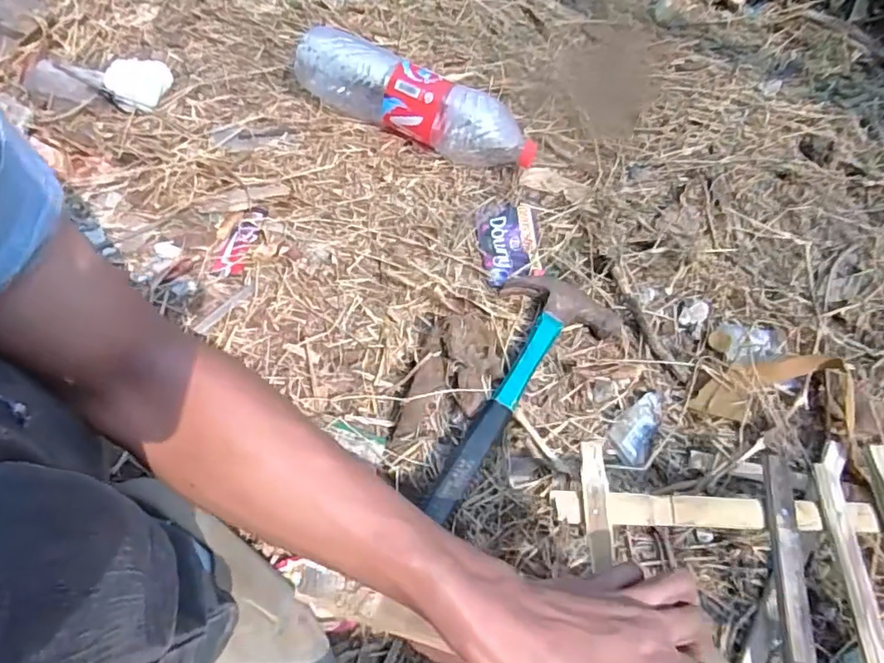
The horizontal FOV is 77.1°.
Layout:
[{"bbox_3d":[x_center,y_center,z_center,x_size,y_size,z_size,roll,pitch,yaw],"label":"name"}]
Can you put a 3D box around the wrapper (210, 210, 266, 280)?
[{"bbox_3d":[-0.217,-0.098,0.596,0.033,0.005,0.093,12,57,7],"label":"wrapper"}]

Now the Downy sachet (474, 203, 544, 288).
[{"bbox_3d":[0.076,-0.102,0.645,0.068,0.019,0.112,-6,62,-2],"label":"Downy sachet"}]

